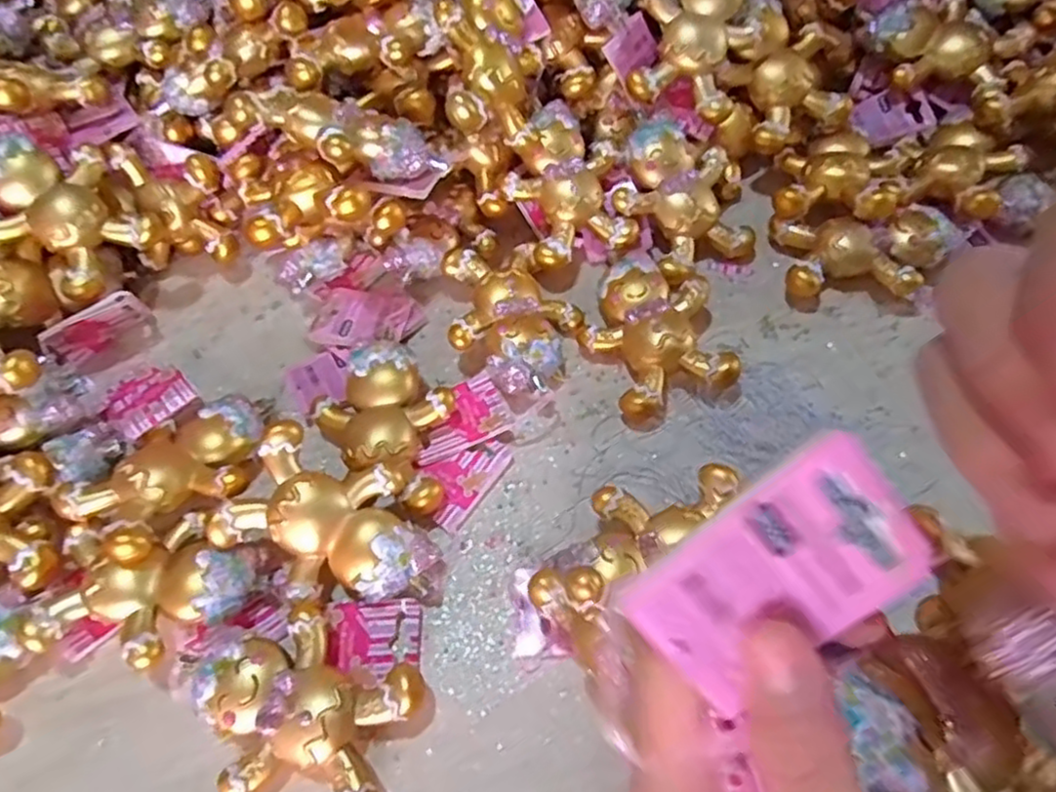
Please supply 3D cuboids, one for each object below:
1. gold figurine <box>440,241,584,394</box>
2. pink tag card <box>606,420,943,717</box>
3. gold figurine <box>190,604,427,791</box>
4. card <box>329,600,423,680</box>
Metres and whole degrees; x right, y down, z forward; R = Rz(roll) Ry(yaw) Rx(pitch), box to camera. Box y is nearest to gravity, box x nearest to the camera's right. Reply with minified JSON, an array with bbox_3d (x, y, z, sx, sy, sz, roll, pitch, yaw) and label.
[{"bbox_3d":[-0.008,-0.047,0.438,0.081,0.039,0.112,-13,59,-4],"label":"gold figurine"},{"bbox_3d":[0.054,0.038,0.149,0.059,0.004,0.042,-38,106,4],"label":"pink tag card"},{"bbox_3d":[-0.106,0.148,0.325,0.100,0.029,0.078,20,66,13],"label":"gold figurine"},{"bbox_3d":[-0.077,0.123,0.353,0.045,0.006,0.035,-3,63,2],"label":"card"}]

